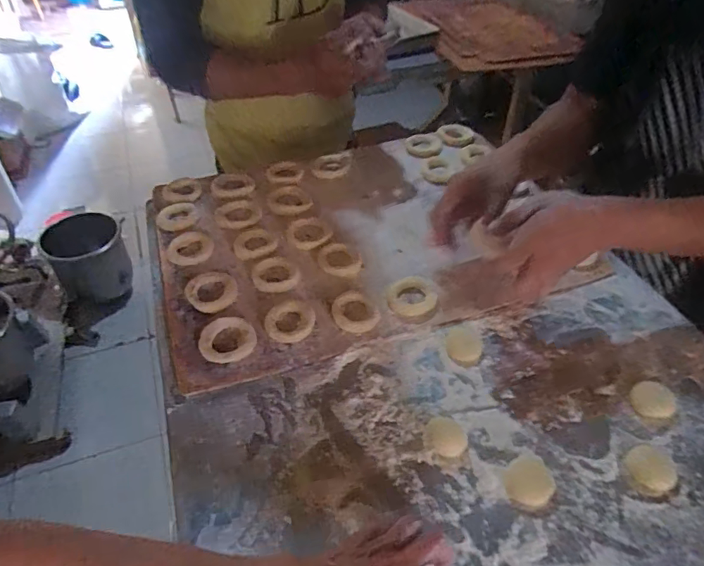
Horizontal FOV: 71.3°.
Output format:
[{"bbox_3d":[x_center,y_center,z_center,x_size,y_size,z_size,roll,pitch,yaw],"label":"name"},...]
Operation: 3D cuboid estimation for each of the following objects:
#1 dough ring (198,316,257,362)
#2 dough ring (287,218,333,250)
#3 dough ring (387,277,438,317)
[{"bbox_3d":[-0.144,0.065,0.570,0.063,0.009,0.057,4,45,1],"label":"dough ring"},{"bbox_3d":[-0.063,-0.073,0.707,0.062,0.006,0.063,2,45,-2],"label":"dough ring"},{"bbox_3d":[0.077,0.018,0.626,0.056,0.009,0.064,30,50,24],"label":"dough ring"}]

